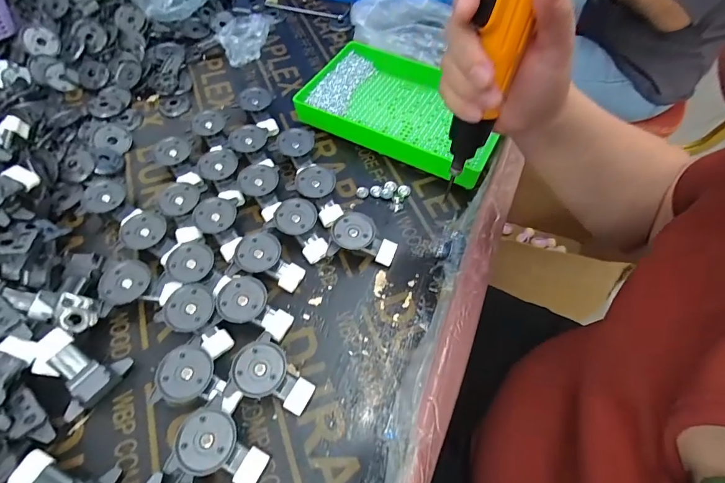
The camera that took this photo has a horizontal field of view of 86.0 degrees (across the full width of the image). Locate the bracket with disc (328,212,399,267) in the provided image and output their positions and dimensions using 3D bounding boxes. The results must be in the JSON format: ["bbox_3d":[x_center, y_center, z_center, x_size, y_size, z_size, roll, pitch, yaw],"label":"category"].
[{"bbox_3d":[0.001,-0.003,0.397,0.065,0.028,0.045,4,57,2],"label":"bracket with disc"}]

